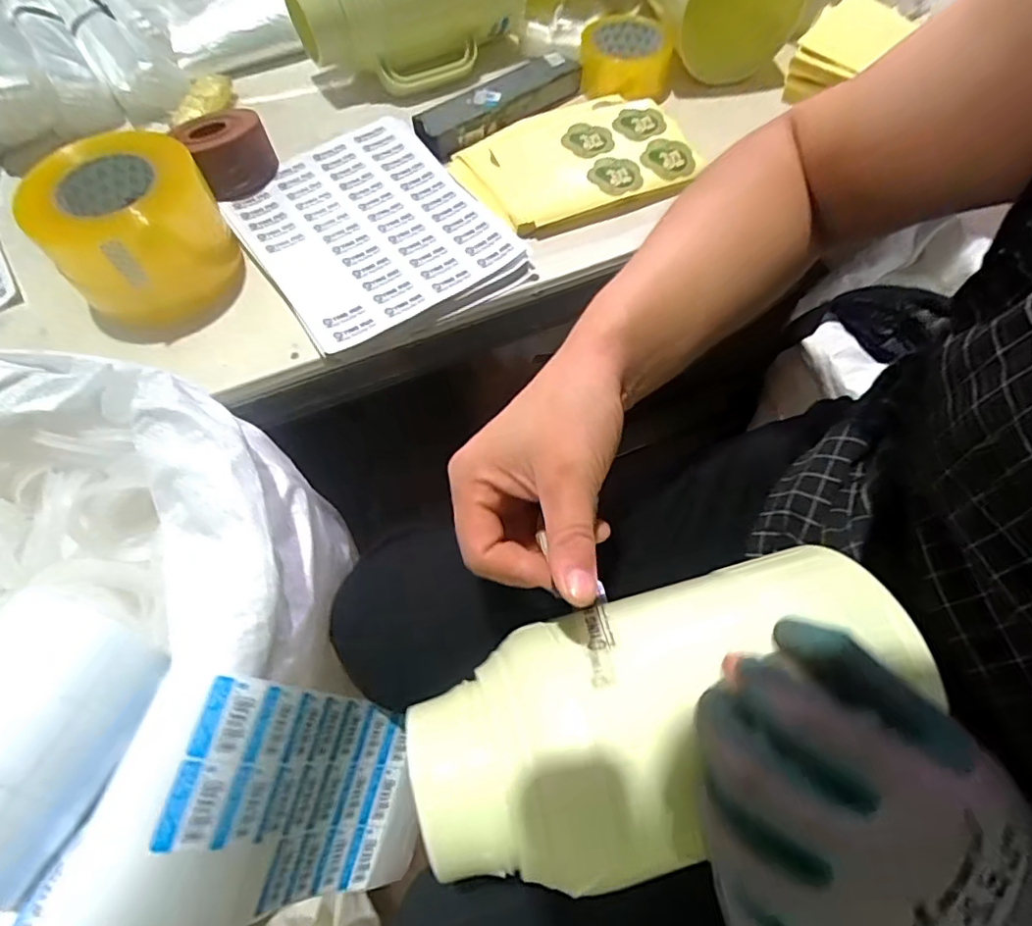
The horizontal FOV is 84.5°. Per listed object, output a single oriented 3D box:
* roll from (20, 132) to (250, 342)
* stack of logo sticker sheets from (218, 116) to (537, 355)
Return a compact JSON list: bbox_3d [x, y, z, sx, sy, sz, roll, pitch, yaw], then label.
[{"bbox_3d":[-0.335,-0.201,0.505,0.126,0.088,0.134,36,68,18],"label":"roll"},{"bbox_3d":[-0.145,-0.230,0.550,0.214,0.020,0.272,-29,65,-14],"label":"stack of logo sticker sheets"}]

